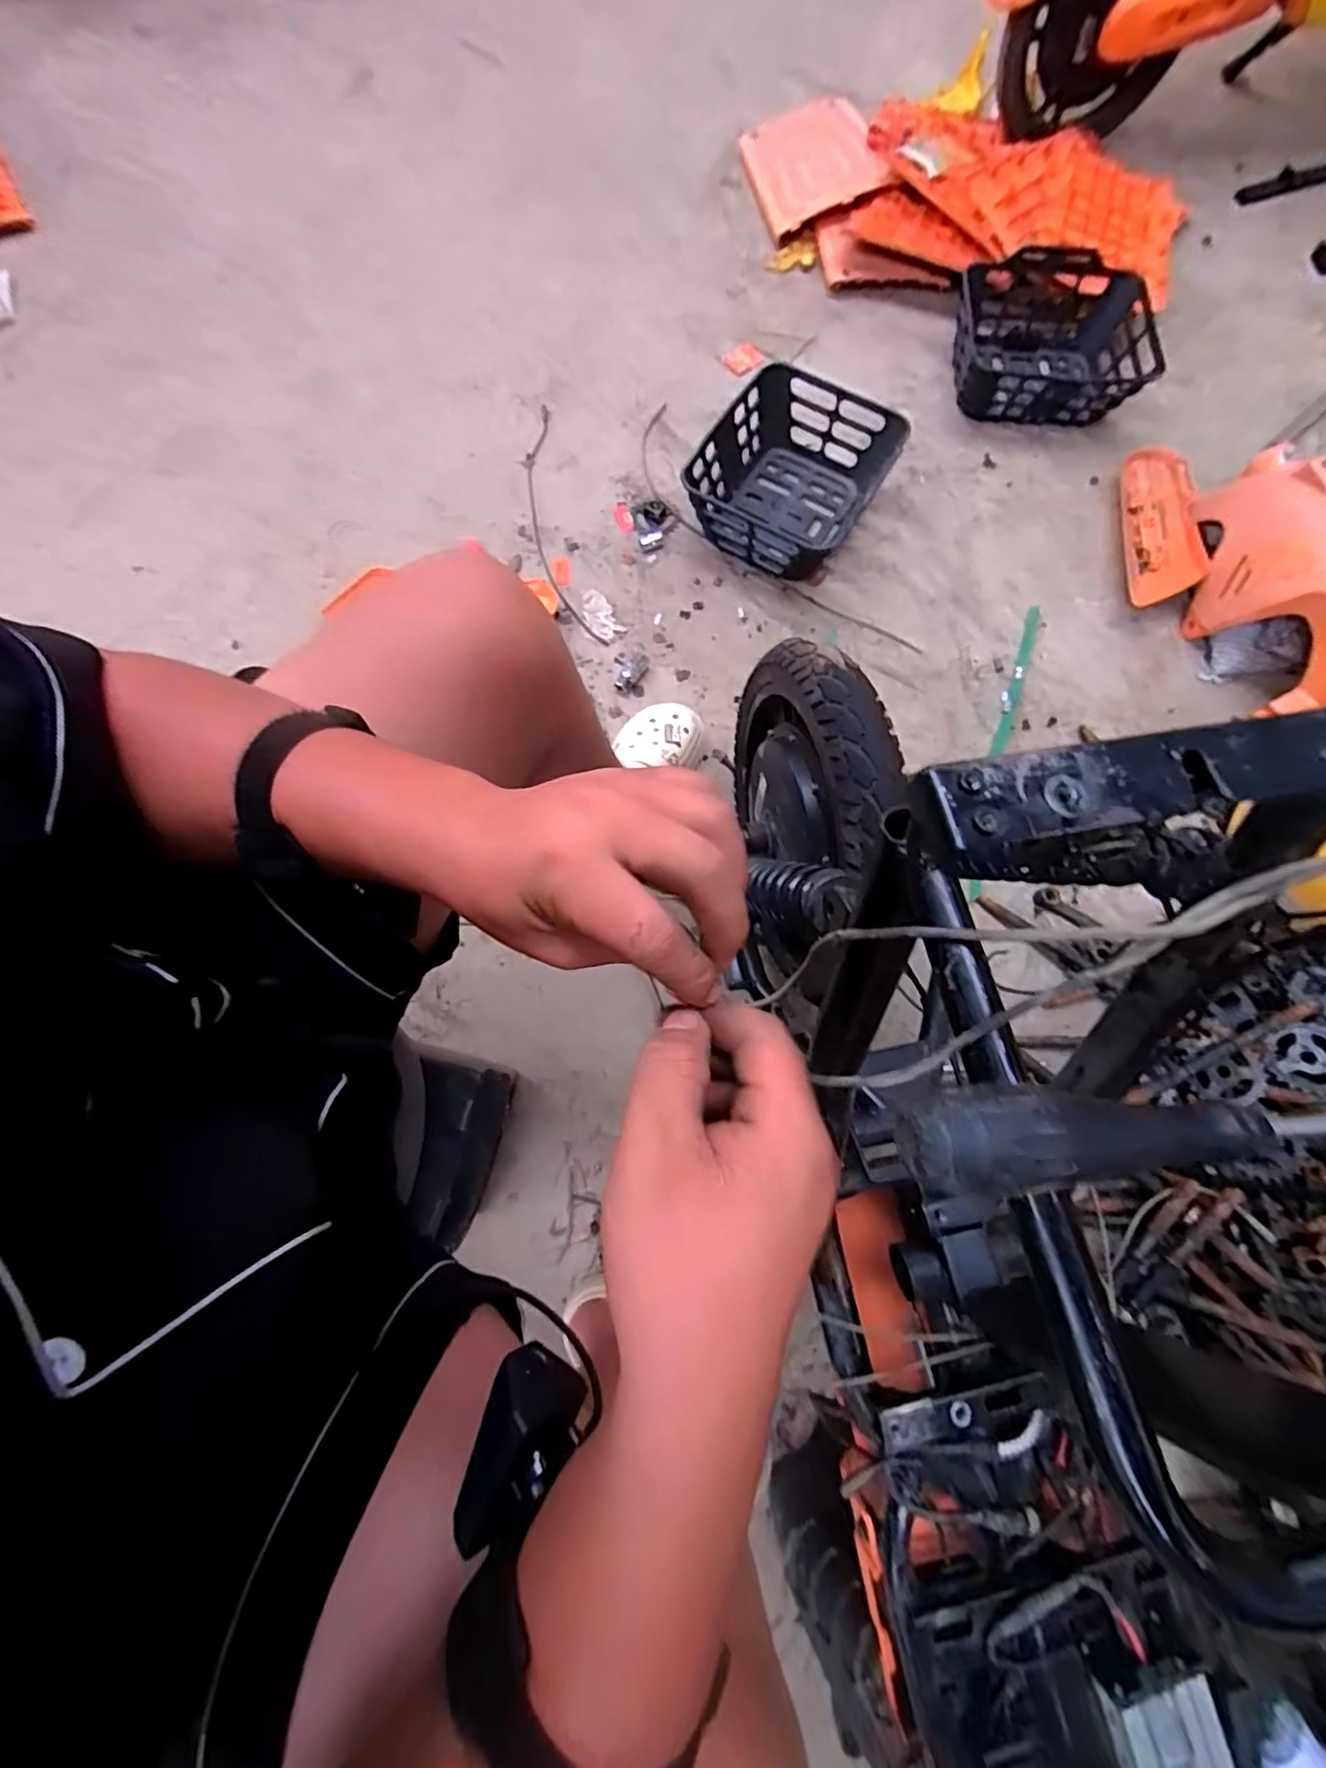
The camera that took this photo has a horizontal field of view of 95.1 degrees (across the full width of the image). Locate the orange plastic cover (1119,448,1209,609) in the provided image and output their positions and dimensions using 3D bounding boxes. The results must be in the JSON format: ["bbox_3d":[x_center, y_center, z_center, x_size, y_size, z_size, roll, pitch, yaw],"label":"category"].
[{"bbox_3d":[0.865,-0.624,1.058,0.101,0.063,0.353,9,75,2],"label":"orange plastic cover"}]

